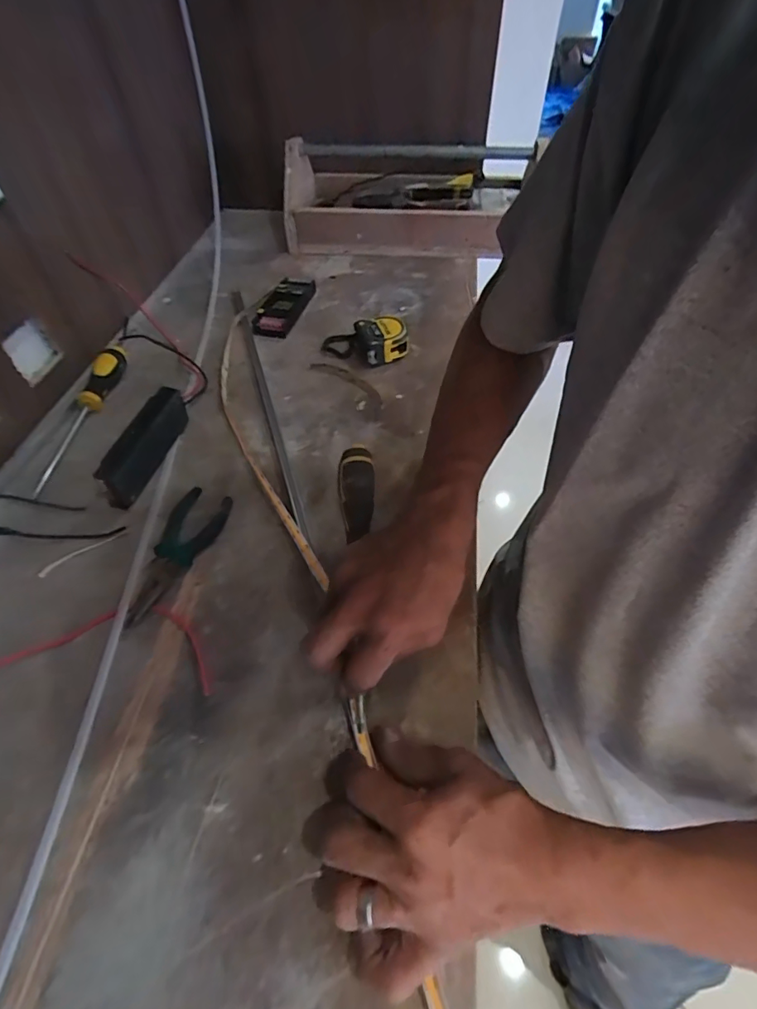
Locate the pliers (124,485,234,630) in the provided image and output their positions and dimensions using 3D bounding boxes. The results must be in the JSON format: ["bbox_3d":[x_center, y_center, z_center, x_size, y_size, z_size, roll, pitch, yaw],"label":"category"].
[{"bbox_3d":[-0.202,0.045,0.459,0.056,0.013,0.145,21,55,17],"label":"pliers"}]

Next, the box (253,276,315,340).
[{"bbox_3d":[-0.145,-0.310,0.732,0.055,0.030,0.142,12,53,10],"label":"box"}]

